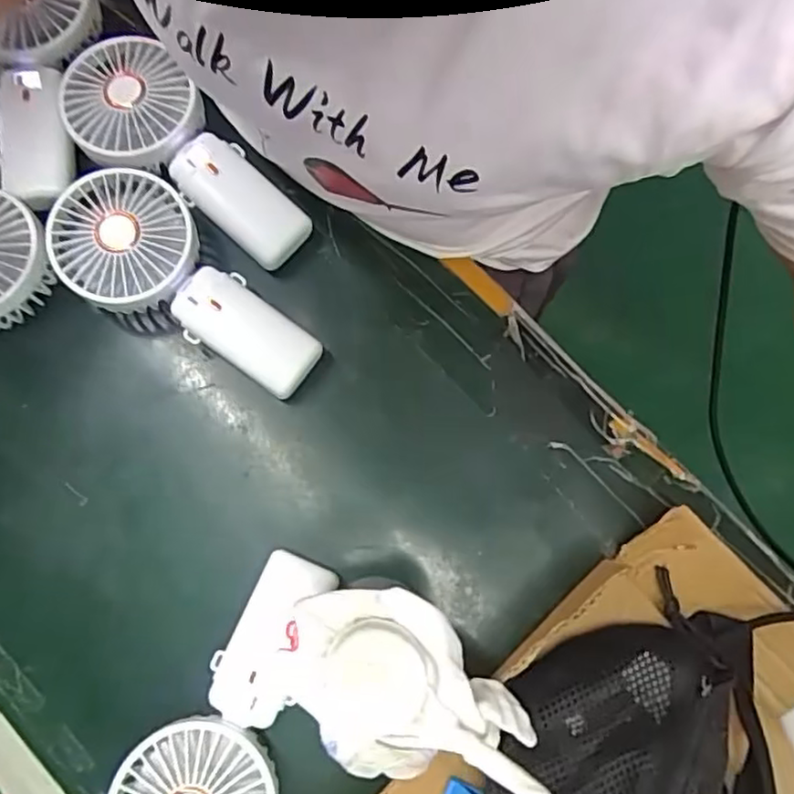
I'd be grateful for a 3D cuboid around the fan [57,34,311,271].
[{"bbox_3d":[-0.148,-0.156,0.452,0.089,0.050,0.188,-39,83,-9],"label":"fan"}]

